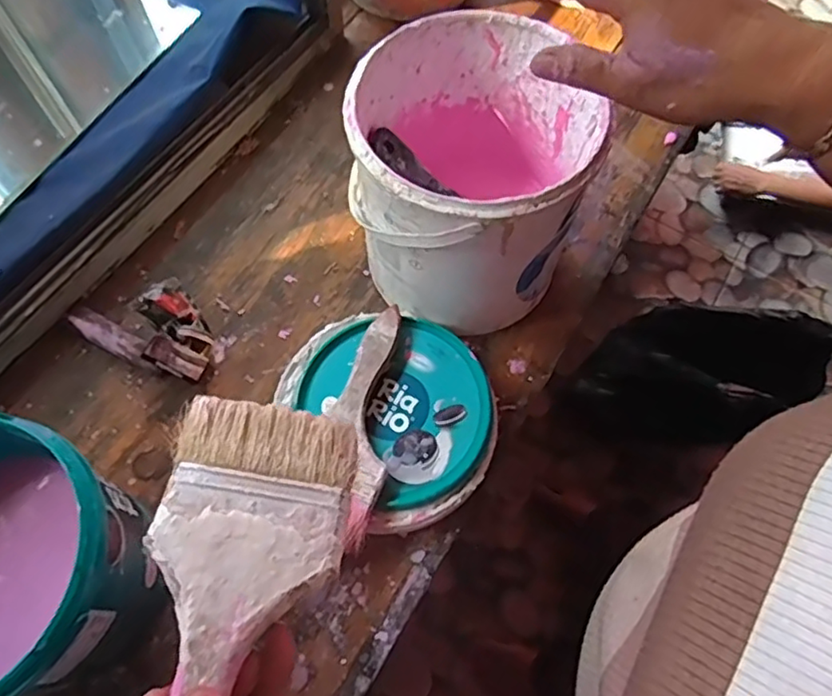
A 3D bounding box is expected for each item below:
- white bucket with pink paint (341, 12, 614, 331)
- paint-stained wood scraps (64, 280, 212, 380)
[{"bbox_3d":[0.040,-0.130,0.519,0.178,0.195,0.177,1,67,-2],"label":"white bucket with pink paint"},{"bbox_3d":[-0.230,-0.025,0.545,0.129,0.044,0.073,24,68,8],"label":"paint-stained wood scraps"}]

